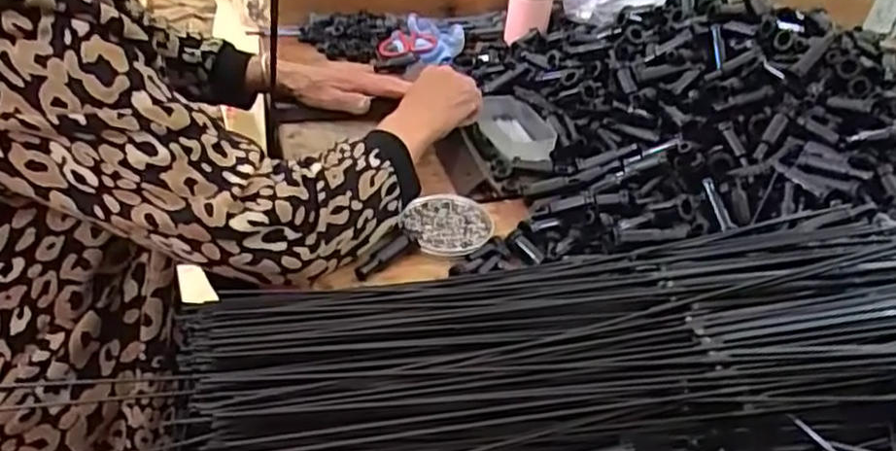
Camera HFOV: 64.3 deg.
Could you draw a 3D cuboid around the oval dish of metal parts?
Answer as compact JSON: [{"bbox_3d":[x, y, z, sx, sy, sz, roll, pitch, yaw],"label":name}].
[{"bbox_3d":[0.000,0.000,0.691,0.083,0.020,0.086,8,34,1],"label":"oval dish of metal parts"}]

